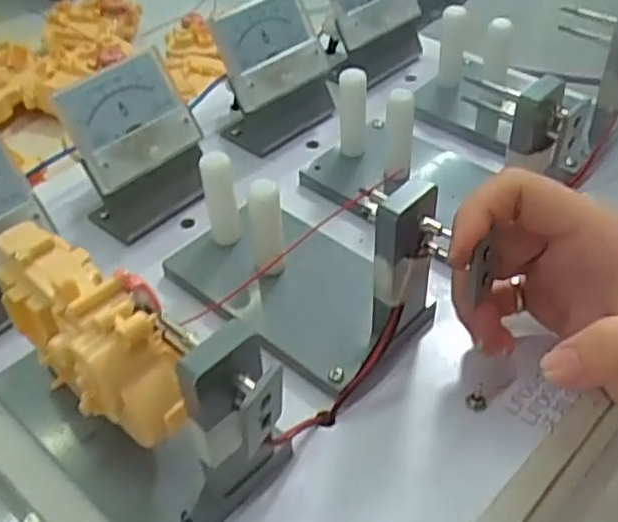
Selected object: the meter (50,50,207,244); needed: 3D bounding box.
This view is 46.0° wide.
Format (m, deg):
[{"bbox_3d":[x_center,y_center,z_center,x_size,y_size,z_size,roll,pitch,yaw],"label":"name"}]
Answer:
[{"bbox_3d":[-0.091,-0.061,0.392,0.047,0.071,0.067,34,56,31],"label":"meter"}]

